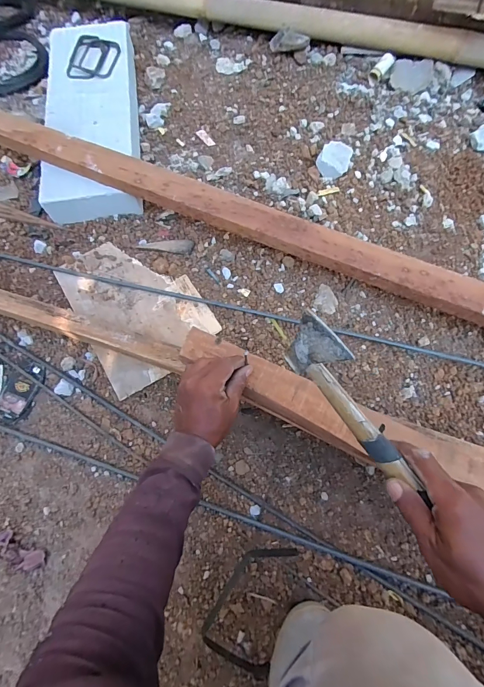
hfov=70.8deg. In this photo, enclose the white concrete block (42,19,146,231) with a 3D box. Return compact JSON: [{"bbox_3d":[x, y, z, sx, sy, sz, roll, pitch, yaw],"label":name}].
[{"bbox_3d":[-0.359,-0.554,0.821,0.200,0.084,0.559,-8,70,0],"label":"white concrete block"}]

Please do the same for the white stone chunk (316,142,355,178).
[{"bbox_3d":[0.219,-0.433,0.797,0.072,0.033,0.090,19,72,9],"label":"white stone chunk"}]

